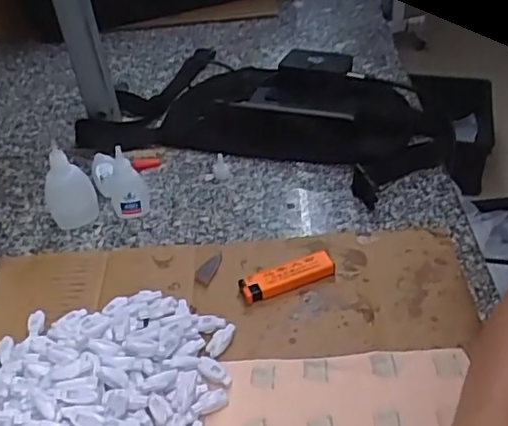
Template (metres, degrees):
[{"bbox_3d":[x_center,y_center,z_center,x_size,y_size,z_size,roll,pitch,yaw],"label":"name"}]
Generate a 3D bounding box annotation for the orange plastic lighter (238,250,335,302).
[{"bbox_3d":[0.028,0.053,0.510,0.079,0.017,0.022,-16,43,-14],"label":"orange plastic lighter"}]

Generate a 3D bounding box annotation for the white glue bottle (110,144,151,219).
[{"bbox_3d":[-0.122,-0.028,0.589,0.031,0.069,0.023,-4,41,0],"label":"white glue bottle"}]

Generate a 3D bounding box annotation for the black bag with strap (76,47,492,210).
[{"bbox_3d":[0.040,-0.112,0.670,0.417,0.068,0.201,12,45,19],"label":"black bag with strap"}]

